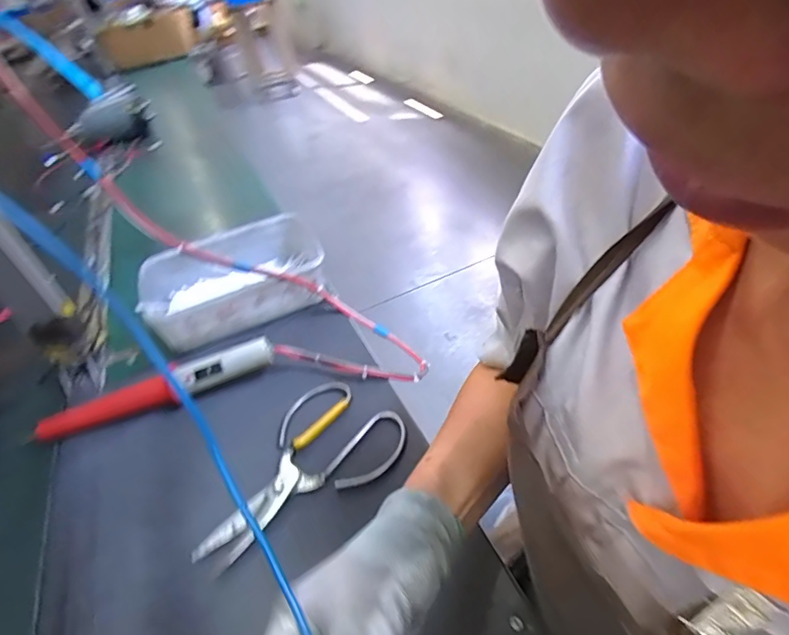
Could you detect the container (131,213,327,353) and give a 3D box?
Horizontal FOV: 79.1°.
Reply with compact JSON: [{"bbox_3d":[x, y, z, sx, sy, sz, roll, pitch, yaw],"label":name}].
[{"bbox_3d":[-0.210,-0.046,0.626,0.219,0.069,0.157,-24,41,-14],"label":"container"}]

